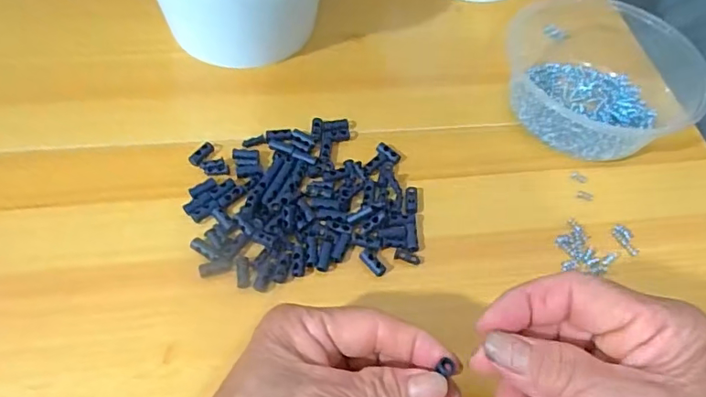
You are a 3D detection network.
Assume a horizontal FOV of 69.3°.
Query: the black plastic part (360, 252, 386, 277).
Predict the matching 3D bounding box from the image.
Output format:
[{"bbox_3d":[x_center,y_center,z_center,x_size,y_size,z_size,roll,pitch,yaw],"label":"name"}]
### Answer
[{"bbox_3d":[0.012,0.040,0.313,0.019,0.006,0.008,45,63,0],"label":"black plastic part"}]

